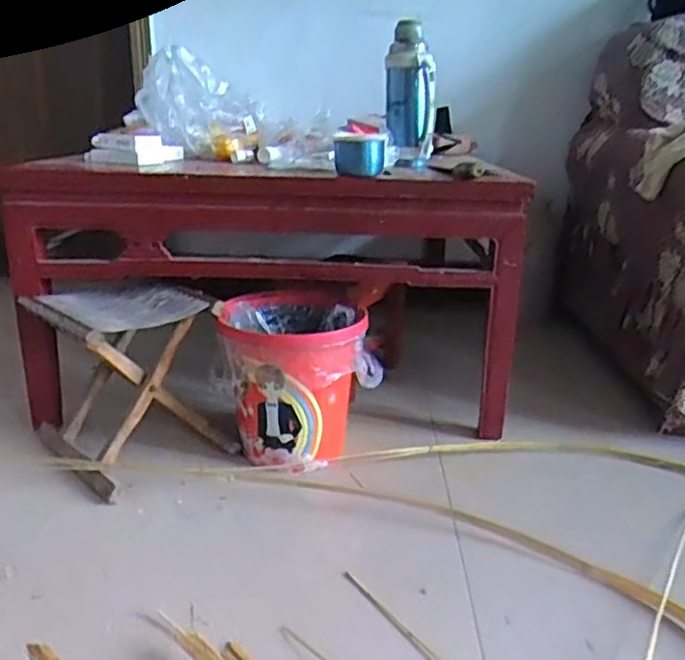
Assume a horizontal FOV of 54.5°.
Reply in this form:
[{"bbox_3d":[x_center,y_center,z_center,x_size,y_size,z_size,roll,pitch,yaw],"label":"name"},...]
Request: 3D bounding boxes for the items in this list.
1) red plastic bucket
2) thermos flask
[{"bbox_3d":[-0.072,0.082,1.238,0.251,0.259,0.253,1,18,0],"label":"red plastic bucket"},{"bbox_3d":[0.148,-0.514,1.461,0.100,0.299,0.091,0,18,-3],"label":"thermos flask"}]

